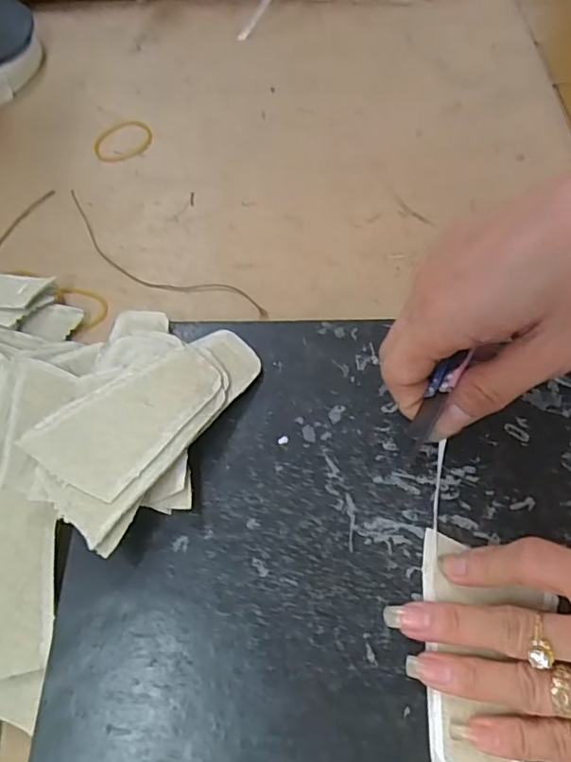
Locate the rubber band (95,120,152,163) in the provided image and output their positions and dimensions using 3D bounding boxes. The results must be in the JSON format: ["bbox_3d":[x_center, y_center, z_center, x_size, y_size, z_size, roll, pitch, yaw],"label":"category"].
[{"bbox_3d":[-0.122,-0.180,0.413,0.044,0.004,0.041,-1,62,1],"label":"rubber band"}]

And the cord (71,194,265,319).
[{"bbox_3d":[-0.087,-0.077,0.353,0.172,0.004,0.032,32,68,17],"label":"cord"}]

